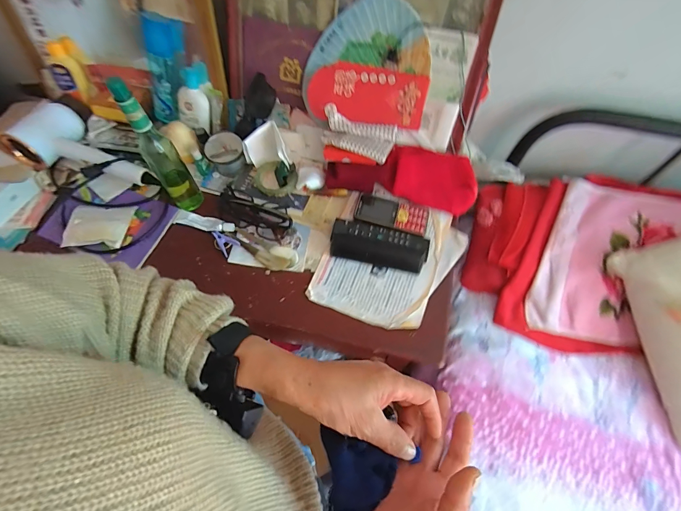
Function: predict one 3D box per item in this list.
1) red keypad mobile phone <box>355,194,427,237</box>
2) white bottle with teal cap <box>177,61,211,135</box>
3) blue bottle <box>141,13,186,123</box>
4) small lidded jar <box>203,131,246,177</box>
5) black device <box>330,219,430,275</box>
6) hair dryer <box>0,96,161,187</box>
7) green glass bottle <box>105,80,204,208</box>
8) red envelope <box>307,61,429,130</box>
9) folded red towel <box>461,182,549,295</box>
[{"bbox_3d":[0.086,-0.068,0.580,0.119,0.016,0.064,15,65,7],"label":"red keypad mobile phone"},{"bbox_3d":[-0.255,-0.281,0.614,0.047,0.113,0.033,21,30,11],"label":"white bottle with teal cap"},{"bbox_3d":[-0.305,-0.315,0.595,0.058,0.176,0.052,-17,60,-35],"label":"blue bottle"},{"bbox_3d":[-0.200,-0.175,0.607,0.062,0.060,0.054,-21,65,-10],"label":"small lidded jar"},{"bbox_3d":[0.063,-0.015,0.556,0.153,0.030,0.061,10,64,5],"label":"black device"},{"bbox_3d":[-0.467,-0.181,0.599,0.214,0.087,0.142,40,70,18],"label":"hair dryer"},{"bbox_3d":[-0.277,-0.162,0.514,0.047,0.225,0.059,-36,69,-16],"label":"green glass bottle"},{"bbox_3d":[0.043,-0.263,0.569,0.190,0.011,0.086,11,104,7],"label":"red envelope"},{"bbox_3d":[0.344,-0.048,0.757,0.119,0.054,0.262,23,85,12],"label":"folded red towel"}]

